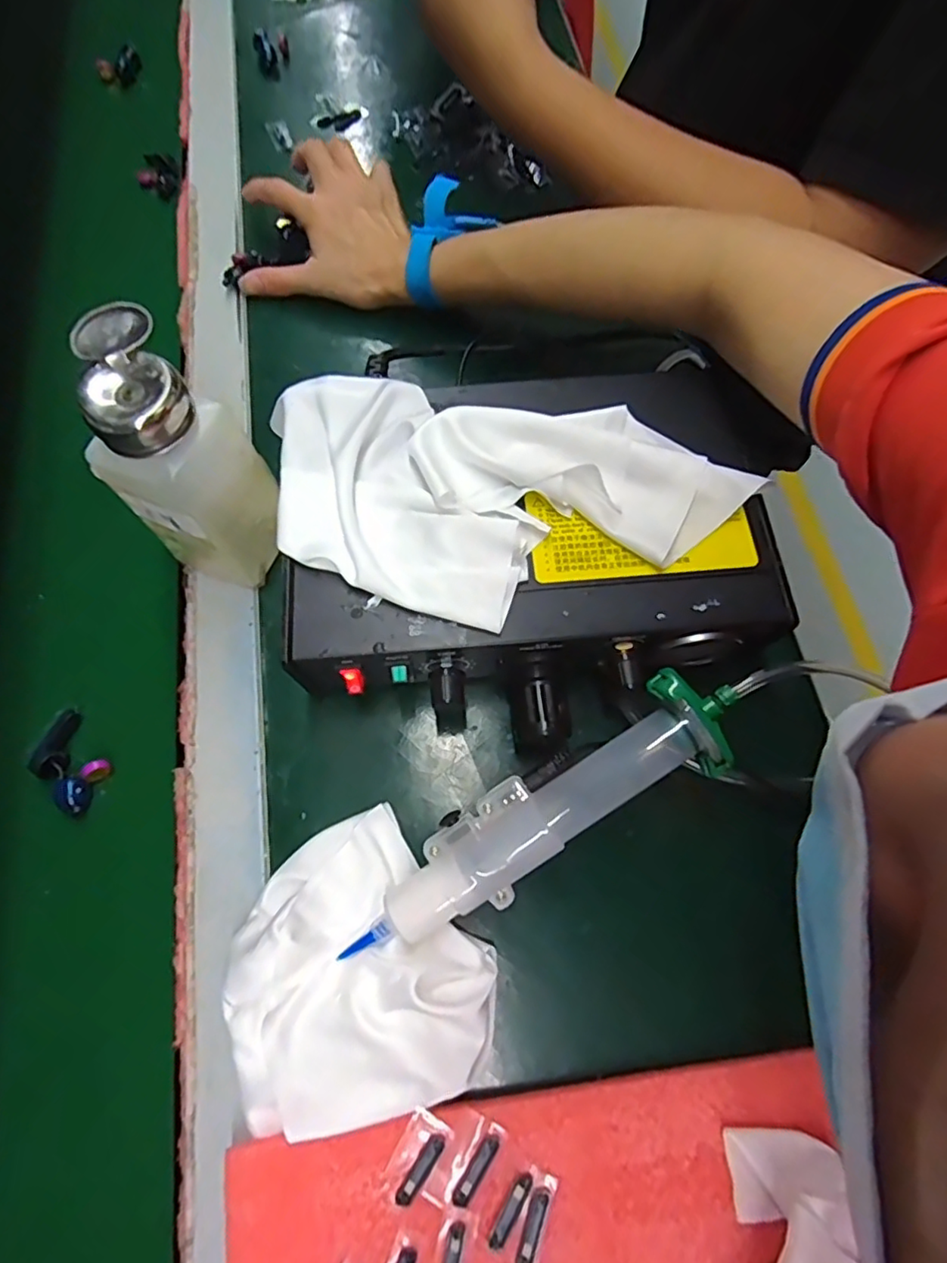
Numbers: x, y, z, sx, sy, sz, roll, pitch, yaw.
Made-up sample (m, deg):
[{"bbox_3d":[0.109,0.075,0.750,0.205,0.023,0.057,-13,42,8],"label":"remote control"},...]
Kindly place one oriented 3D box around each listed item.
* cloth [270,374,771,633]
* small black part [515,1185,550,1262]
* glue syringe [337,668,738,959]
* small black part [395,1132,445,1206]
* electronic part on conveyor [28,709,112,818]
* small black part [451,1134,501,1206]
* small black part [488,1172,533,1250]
[{"bbox_3d":[0.011,-0.064,0.288,0.223,0.015,0.124,10,70,3],"label":"cloth"},{"bbox_3d":[0.023,0.238,0.237,0.007,0.004,0.027,19,71,6],"label":"small black part"},{"bbox_3d":[0.032,0.085,0.269,0.201,0.050,0.046,-32,73,-11],"label":"glue syringe"},{"bbox_3d":[-0.021,0.218,0.243,0.008,0.004,0.027,33,73,11],"label":"small black part"},{"bbox_3d":[-0.205,0.066,0.302,0.028,0.017,0.049,-42,76,-14],"label":"electronic part on conveyor"},{"bbox_3d":[0.001,0.219,0.242,0.007,0.004,0.027,34,73,11],"label":"small black part"},{"bbox_3d":[0.015,0.232,0.238,0.006,0.004,0.027,32,73,10],"label":"small black part"}]

